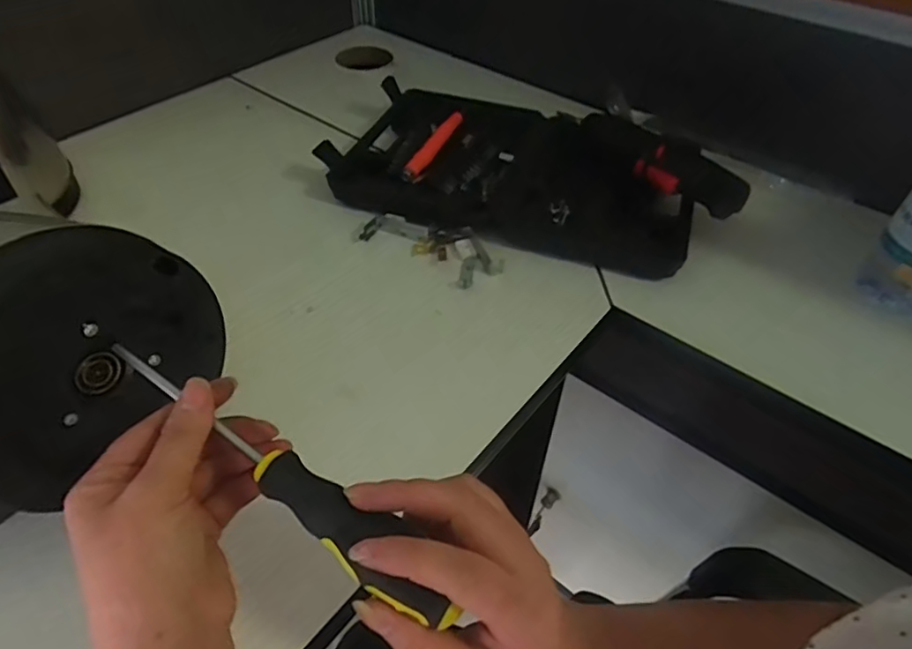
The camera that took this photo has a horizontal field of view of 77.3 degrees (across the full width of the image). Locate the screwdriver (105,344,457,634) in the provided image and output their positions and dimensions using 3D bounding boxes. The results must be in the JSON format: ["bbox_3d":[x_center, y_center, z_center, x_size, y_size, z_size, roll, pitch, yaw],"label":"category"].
[{"bbox_3d":[-0.092,0.063,0.276,0.231,0.027,0.029,26,52,30],"label":"screwdriver"}]

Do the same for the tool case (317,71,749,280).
[{"bbox_3d":[0.074,-0.164,0.567,0.382,0.059,0.220,16,49,12],"label":"tool case"}]

